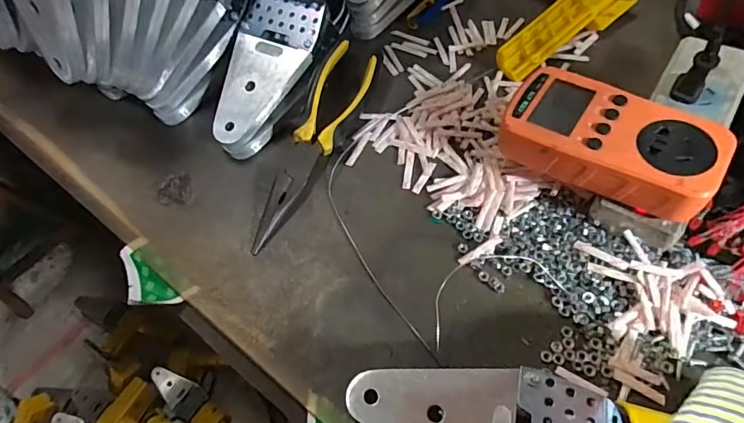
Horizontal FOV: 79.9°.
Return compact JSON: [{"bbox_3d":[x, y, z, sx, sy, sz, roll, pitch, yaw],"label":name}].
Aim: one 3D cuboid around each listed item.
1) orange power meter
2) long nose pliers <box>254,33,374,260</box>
[{"bbox_3d":[0.147,-0.044,0.281,0.123,0.033,0.072,27,67,17],"label":"orange power meter"},{"bbox_3d":[-0.047,-0.054,0.339,0.032,0.038,0.174,22,66,15],"label":"long nose pliers"}]

